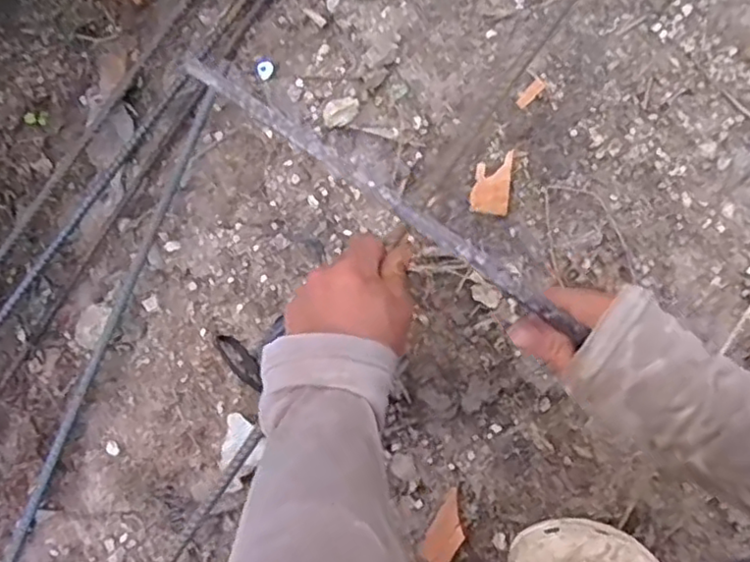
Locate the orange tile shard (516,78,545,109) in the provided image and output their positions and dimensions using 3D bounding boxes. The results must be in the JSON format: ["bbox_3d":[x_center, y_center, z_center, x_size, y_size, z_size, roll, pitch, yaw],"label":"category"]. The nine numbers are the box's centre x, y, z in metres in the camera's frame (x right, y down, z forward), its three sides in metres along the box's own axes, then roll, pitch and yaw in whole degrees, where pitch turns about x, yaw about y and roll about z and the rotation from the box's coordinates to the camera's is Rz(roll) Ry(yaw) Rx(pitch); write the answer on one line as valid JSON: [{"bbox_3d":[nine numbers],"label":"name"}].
[{"bbox_3d":[0.137,-0.165,0.581,0.030,0.006,0.011,-44,80,-8],"label":"orange tile shard"}]

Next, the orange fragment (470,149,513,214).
[{"bbox_3d":[0.104,-0.087,0.584,0.033,0.004,0.055,6,90,12],"label":"orange fragment"}]

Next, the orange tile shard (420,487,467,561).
[{"bbox_3d":[0.065,0.229,0.597,0.030,0.013,0.077,16,98,5],"label":"orange tile shard"}]

